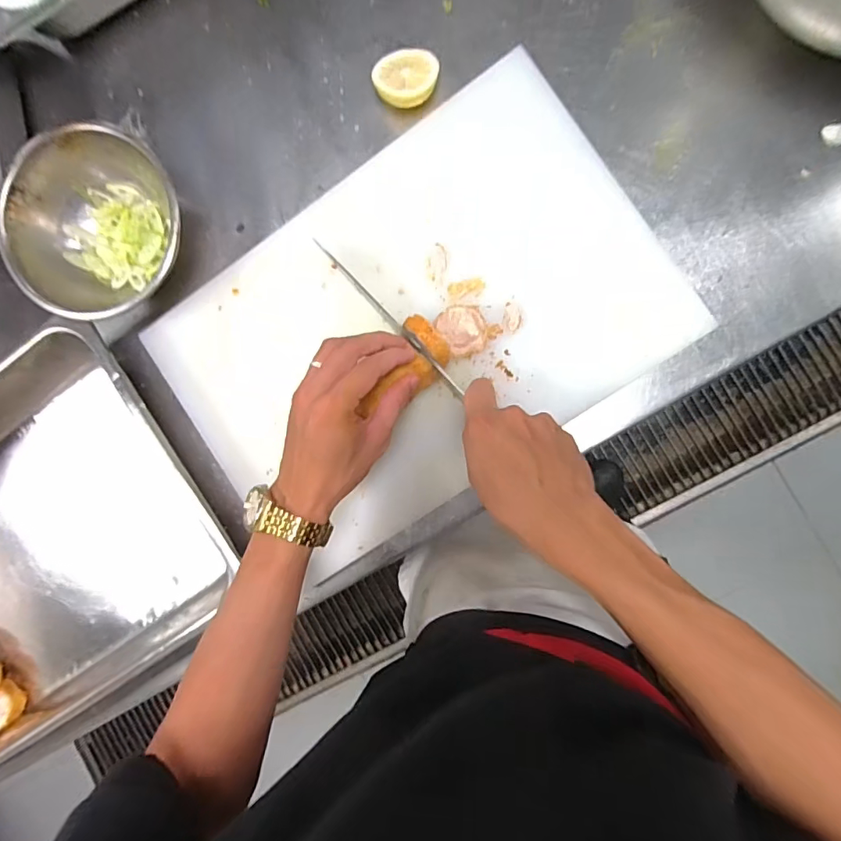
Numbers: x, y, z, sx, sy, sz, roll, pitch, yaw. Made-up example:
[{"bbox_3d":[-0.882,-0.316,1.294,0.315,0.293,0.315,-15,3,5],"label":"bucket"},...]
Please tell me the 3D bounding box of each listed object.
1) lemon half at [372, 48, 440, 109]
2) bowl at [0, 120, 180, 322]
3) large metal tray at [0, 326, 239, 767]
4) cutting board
[{"bbox_3d":[-0.012,-0.316,0.459,0.057,0.036,0.054,0,90,8],"label":"lemon half"},{"bbox_3d":[-0.302,-0.181,0.472,0.167,0.081,0.155,0,90,8],"label":"bowl"},{"bbox_3d":[-0.469,0.177,0.525,0.546,0.085,0.323,-33,87,7],"label":"large metal tray"},{"bbox_3d":[-0.014,-0.079,0.459,0.445,0.031,0.317,-32,86,6],"label":"cutting board"}]

